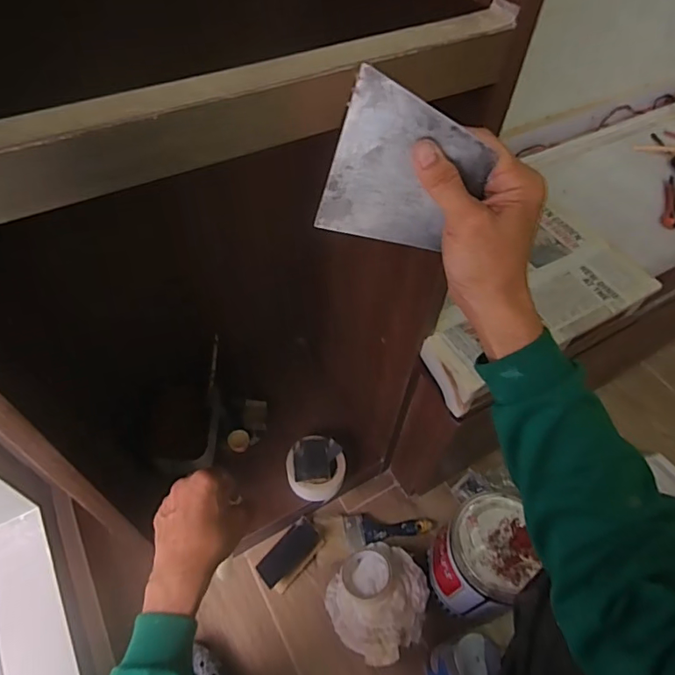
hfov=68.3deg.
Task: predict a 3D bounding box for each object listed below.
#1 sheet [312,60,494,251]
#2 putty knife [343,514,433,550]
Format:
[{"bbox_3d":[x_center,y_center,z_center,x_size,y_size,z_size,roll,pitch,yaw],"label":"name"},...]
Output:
[{"bbox_3d":[0.043,-0.106,0.331,0.094,0.101,0.004,22,38,1],"label":"sheet"},{"bbox_3d":[0.096,0.354,0.931,0.164,0.018,0.060,-6,55,-8],"label":"putty knife"}]

